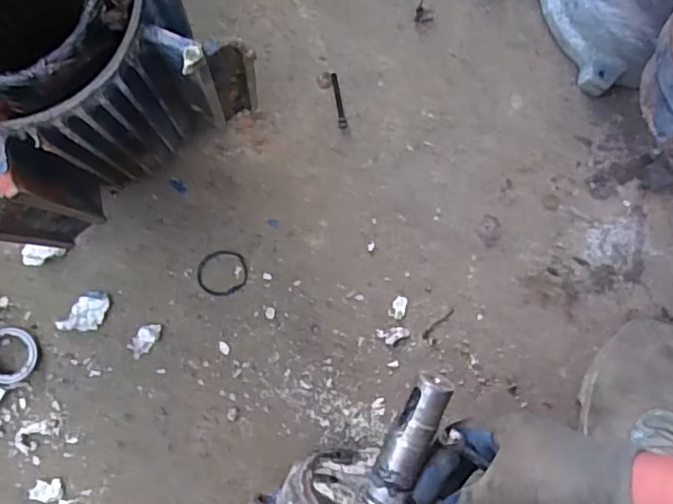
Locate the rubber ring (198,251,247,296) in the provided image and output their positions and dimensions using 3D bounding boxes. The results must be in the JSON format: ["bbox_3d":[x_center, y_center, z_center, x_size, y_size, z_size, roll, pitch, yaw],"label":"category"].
[{"bbox_3d":[-0.102,0.020,0.535,0.044,0.004,0.041,0,88,-4],"label":"rubber ring"}]

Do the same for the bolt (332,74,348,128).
[{"bbox_3d":[0.002,-0.135,0.532,0.007,0.004,0.049,-12,91,-5],"label":"bolt"}]

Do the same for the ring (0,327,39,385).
[{"bbox_3d":[-0.275,0.087,0.498,0.044,0.010,0.045,0,88,-4],"label":"ring"}]

